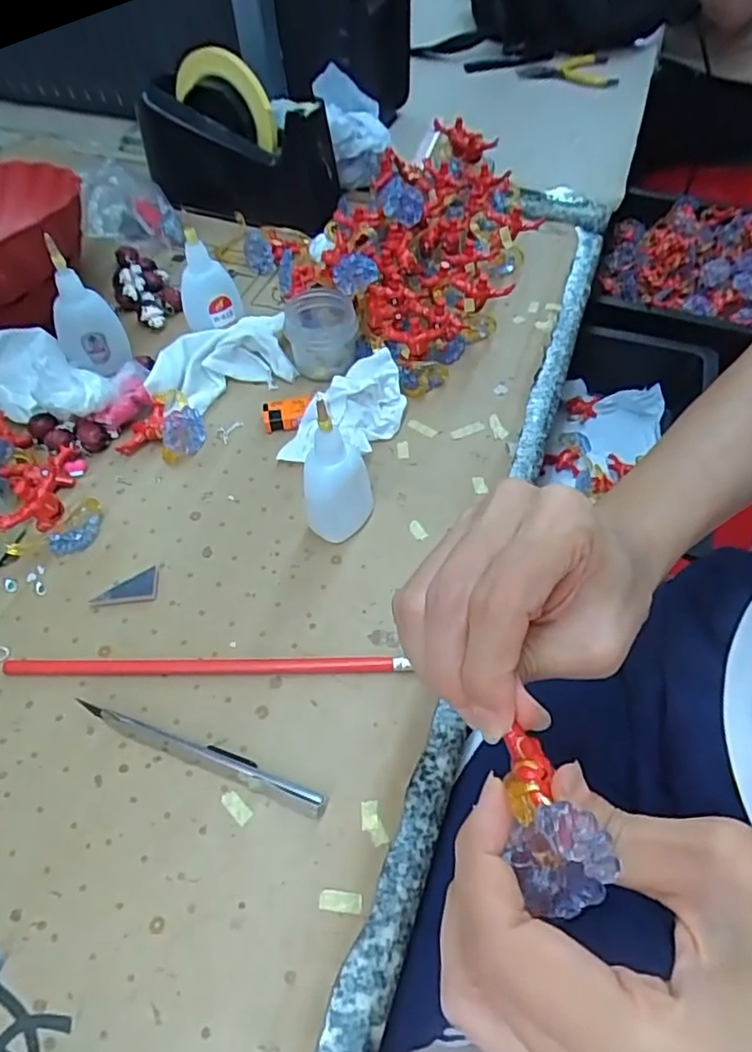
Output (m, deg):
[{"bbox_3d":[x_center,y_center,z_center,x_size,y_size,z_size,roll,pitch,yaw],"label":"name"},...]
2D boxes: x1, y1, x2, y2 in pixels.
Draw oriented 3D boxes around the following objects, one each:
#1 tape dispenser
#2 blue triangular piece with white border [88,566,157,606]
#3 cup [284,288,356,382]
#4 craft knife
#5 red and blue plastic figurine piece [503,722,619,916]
[{"bbox_3d":[-0.141,-0.361,0.576,0.202,0.112,0.077,21,58,15],"label":"tape dispenser"},{"bbox_3d":[-0.150,0.036,0.366,0.037,0.006,0.022,-7,55,-5],"label":"blue triangular piece with white border"},{"bbox_3d":[-0.041,-0.145,0.464,0.052,0.045,0.056,-6,55,-4],"label":"cup"},{"bbox_3d":[-0.089,0.113,0.306,0.137,0.011,0.012,17,57,12],"label":"craft knife"},{"bbox_3d":[0.047,0.078,0.172,0.023,0.023,0.047,-5,37,-3],"label":"red and blue plastic figurine piece"}]

